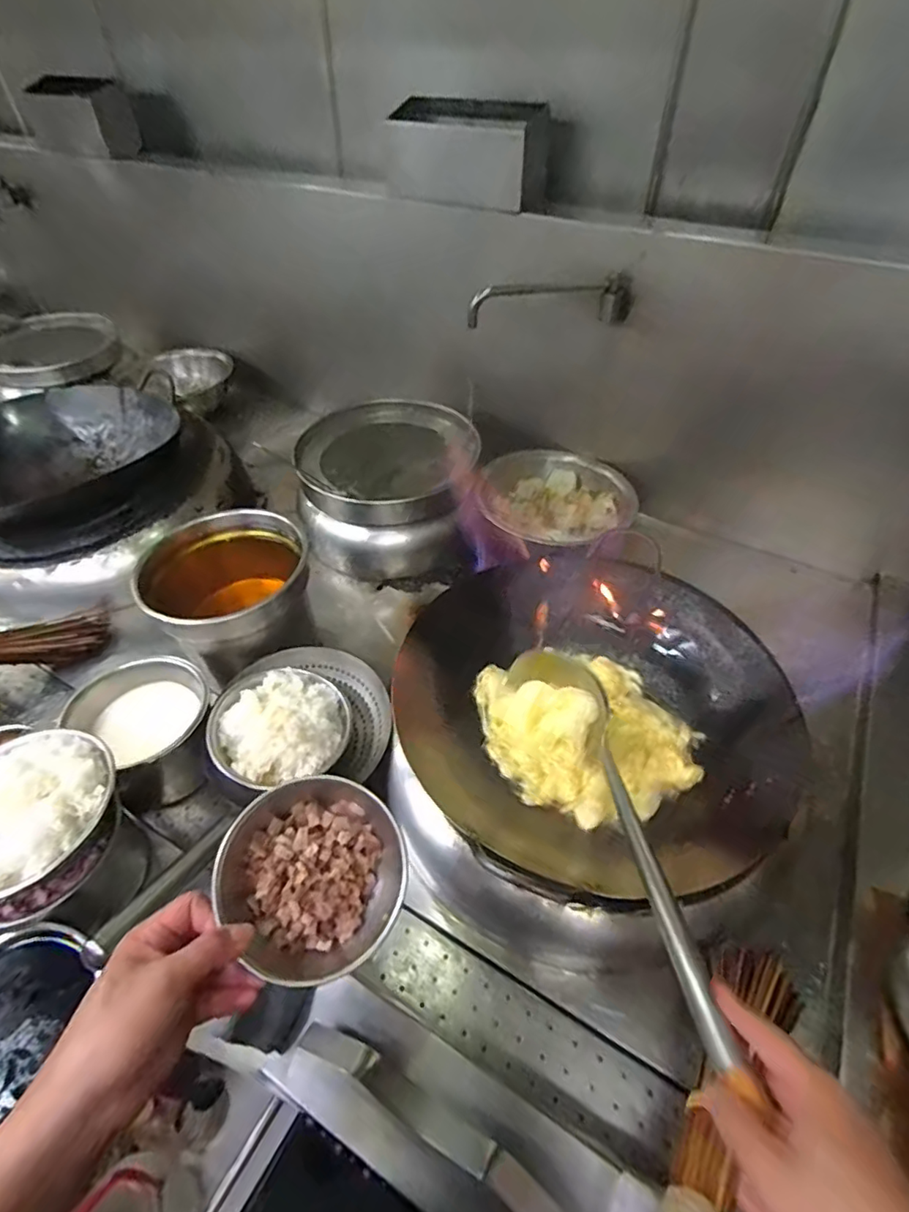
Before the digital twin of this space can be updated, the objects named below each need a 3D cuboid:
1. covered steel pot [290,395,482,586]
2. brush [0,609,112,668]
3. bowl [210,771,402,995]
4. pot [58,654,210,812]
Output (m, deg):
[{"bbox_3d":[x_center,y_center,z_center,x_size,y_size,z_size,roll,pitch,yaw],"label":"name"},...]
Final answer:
[{"bbox_3d":[-0.129,-0.231,1.109,0.323,0.198,0.331,0,46,0],"label":"covered steel pot"},{"bbox_3d":[-0.696,0.061,0.888,0.264,0.068,0.072,-9,40,-47],"label":"brush"},{"bbox_3d":[-0.113,0.208,0.439,0.147,0.052,0.147,3,64,-5],"label":"bowl"},{"bbox_3d":[-0.411,0.166,0.774,0.157,0.121,0.169,0,46,0],"label":"pot"}]

